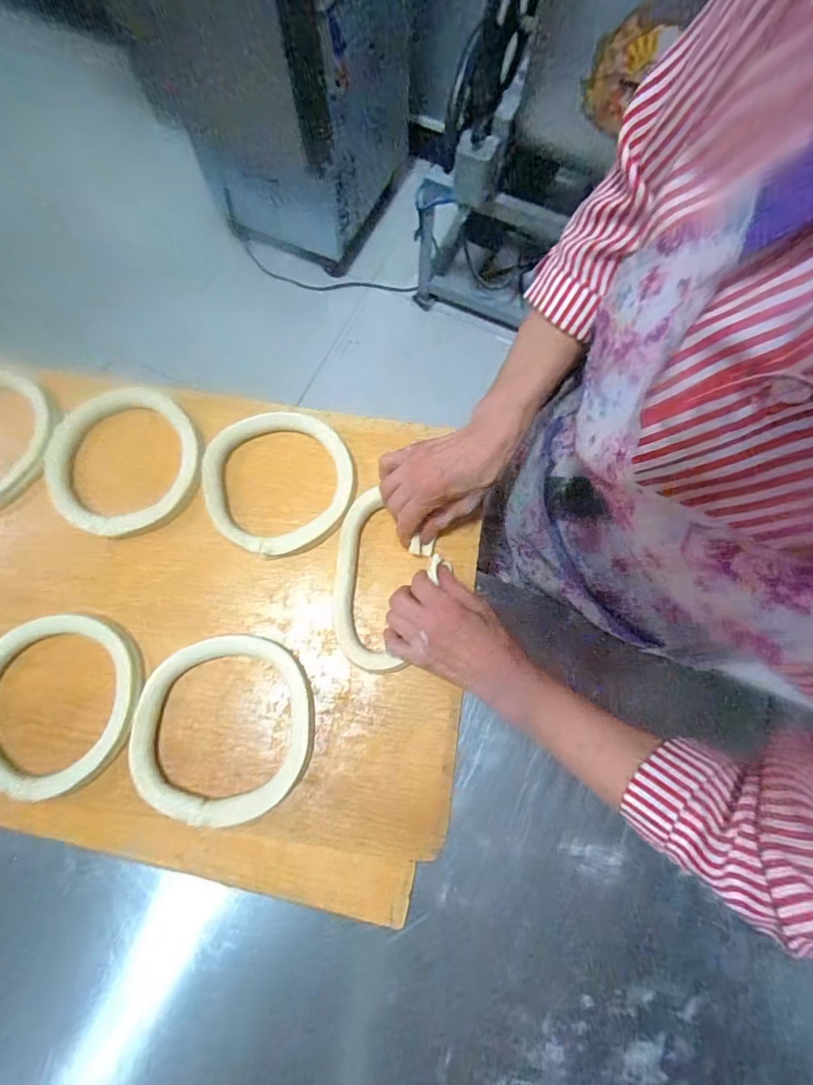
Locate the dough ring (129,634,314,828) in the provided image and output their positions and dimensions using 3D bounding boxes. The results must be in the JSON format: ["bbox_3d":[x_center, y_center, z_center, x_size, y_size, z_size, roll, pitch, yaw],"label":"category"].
[{"bbox_3d":[-0.163,0.166,0.410,0.152,0.024,0.155,0,77,-1],"label":"dough ring"}]

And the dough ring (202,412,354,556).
[{"bbox_3d":[-0.131,-0.067,0.468,0.148,0.022,0.147,0,77,-1],"label":"dough ring"}]

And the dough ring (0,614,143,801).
[{"bbox_3d":[-0.335,0.152,0.429,0.161,0.013,0.163,-4,77,-2],"label":"dough ring"}]

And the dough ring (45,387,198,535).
[{"bbox_3d":[-0.297,-0.091,0.476,0.150,0.025,0.151,0,77,-1],"label":"dough ring"}]

